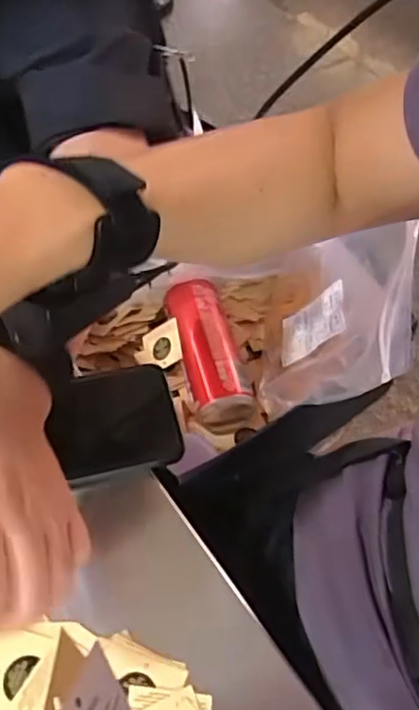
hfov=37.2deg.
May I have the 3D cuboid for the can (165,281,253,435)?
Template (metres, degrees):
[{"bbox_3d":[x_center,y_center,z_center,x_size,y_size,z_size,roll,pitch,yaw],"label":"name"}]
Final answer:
[{"bbox_3d":[-0.004,0.000,0.574,0.056,0.047,0.146,-11,54,-12],"label":"can"}]

